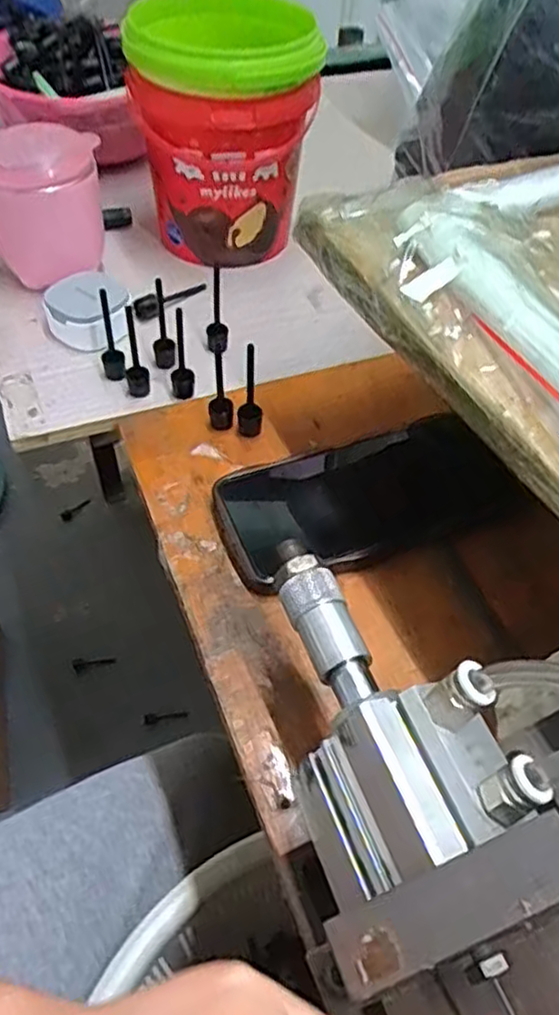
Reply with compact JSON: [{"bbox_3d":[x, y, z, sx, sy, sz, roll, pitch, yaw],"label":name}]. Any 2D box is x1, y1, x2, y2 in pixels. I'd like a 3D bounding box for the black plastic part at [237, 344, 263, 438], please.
[{"bbox_3d":[-0.017,-0.068,0.414,0.015,0.062,0.011,-1,50,-4],"label":"black plastic part"}]

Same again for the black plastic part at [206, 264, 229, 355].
[{"bbox_3d":[-0.042,-0.132,0.469,0.015,0.064,0.015,-1,50,-4],"label":"black plastic part"}]

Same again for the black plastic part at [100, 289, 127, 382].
[{"bbox_3d":[-0.107,-0.107,0.448,0.014,0.065,0.019,-13,52,-13],"label":"black plastic part"}]

